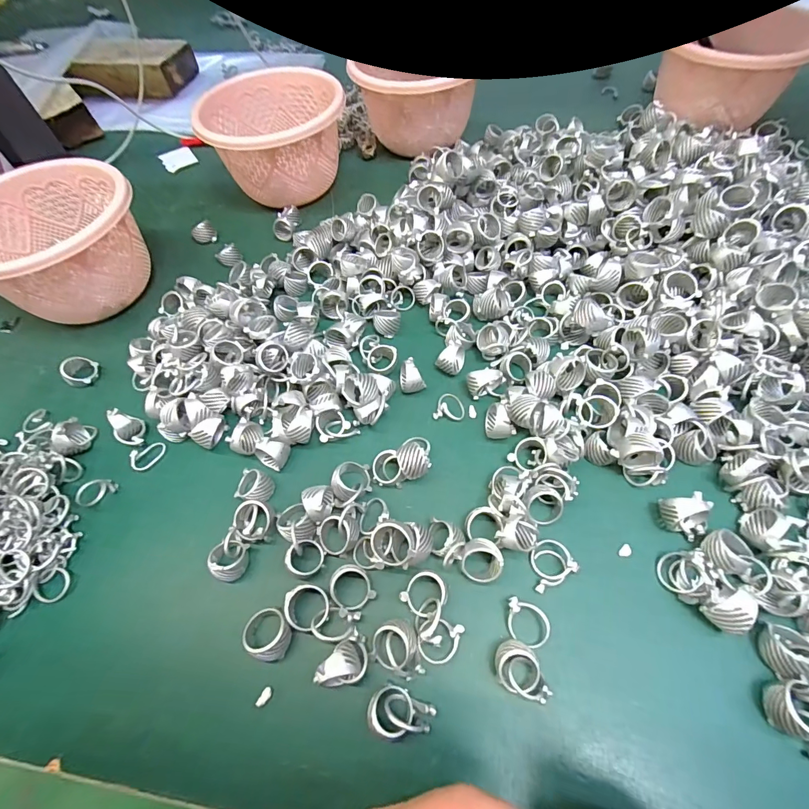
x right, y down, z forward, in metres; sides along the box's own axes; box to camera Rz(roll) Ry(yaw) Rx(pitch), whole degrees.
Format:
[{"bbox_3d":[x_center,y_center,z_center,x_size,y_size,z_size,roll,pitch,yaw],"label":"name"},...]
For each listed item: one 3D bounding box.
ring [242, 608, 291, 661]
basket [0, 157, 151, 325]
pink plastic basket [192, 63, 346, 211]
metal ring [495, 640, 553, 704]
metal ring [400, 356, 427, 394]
[{"bbox_3d":[-0.076,0.126,0.229,0.026,0.019,0.023,28,64,19],"label":"ring"},{"bbox_3d":[-0.301,-0.133,0.369,0.141,0.091,0.134,-31,61,-15],"label":"basket"},{"bbox_3d":[-0.133,-0.278,0.443,0.135,0.093,0.126,-18,59,-7],"label":"pink plastic basket"},{"bbox_3d":[0.062,0.137,0.212,0.030,0.018,0.022,15,61,13],"label":"metal ring"},{"bbox_3d":[0.006,-0.021,0.309,0.018,0.025,0.024,-5,58,1],"label":"metal ring"}]

